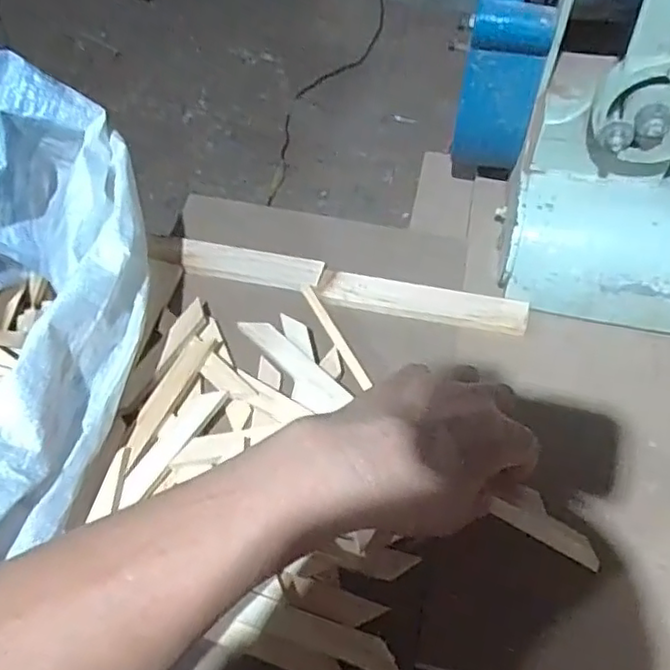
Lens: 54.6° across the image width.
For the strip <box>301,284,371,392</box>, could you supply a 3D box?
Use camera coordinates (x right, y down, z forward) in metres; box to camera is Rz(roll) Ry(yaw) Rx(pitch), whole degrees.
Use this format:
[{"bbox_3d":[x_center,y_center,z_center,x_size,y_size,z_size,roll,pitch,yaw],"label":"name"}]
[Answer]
[{"bbox_3d":[-0.002,-0.002,0.490,0.010,0.004,0.097,-15,58,-28],"label":"strip"}]

